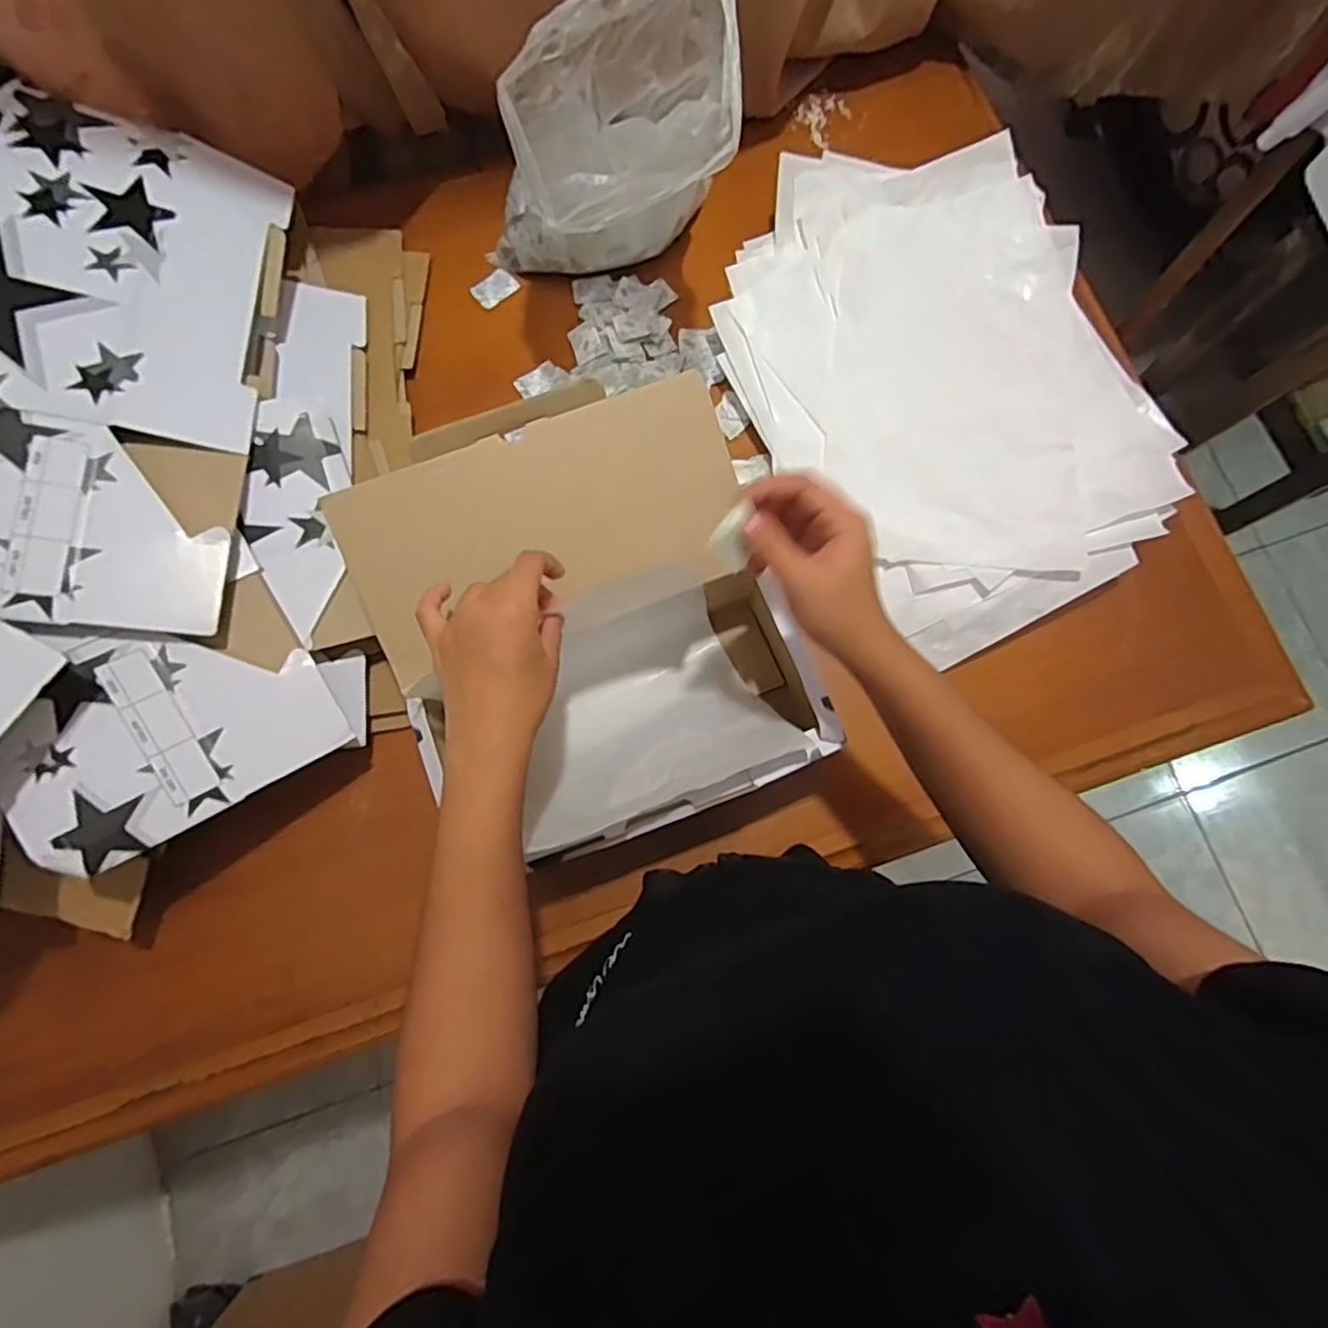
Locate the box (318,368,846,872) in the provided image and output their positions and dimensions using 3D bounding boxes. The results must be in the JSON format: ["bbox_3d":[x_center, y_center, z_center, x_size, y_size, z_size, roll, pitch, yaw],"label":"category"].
[{"bbox_3d":[-0.053,-0.016,0.500,0.272,0.151,0.281,-21,79,-5],"label":"box"}]

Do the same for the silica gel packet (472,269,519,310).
[{"bbox_3d":[-0.165,-0.366,0.651,0.042,0.006,0.029,-42,81,-9],"label":"silica gel packet"}]

